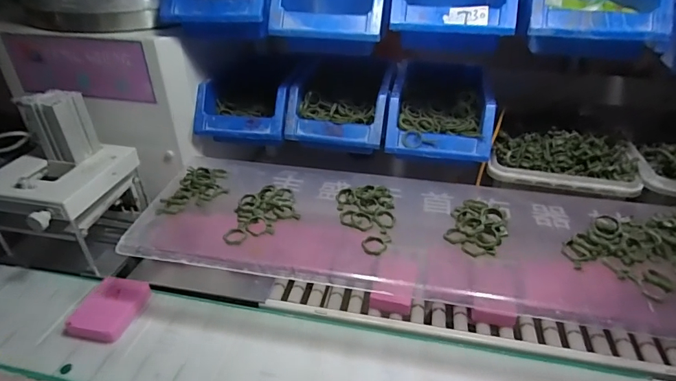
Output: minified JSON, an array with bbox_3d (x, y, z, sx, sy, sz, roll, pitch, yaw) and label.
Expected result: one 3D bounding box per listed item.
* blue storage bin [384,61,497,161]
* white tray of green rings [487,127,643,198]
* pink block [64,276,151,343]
[{"bbox_3d":[0.135,-0.109,0.555,0.123,0.071,0.180,7,35,10],"label":"blue storage bin"},{"bbox_3d":[0.264,-0.040,0.494,0.159,0.045,0.097,7,35,10],"label":"white tray of green rings"},{"bbox_3d":[-0.243,0.126,0.447,0.059,0.020,0.071,5,35,7],"label":"pink block"}]

